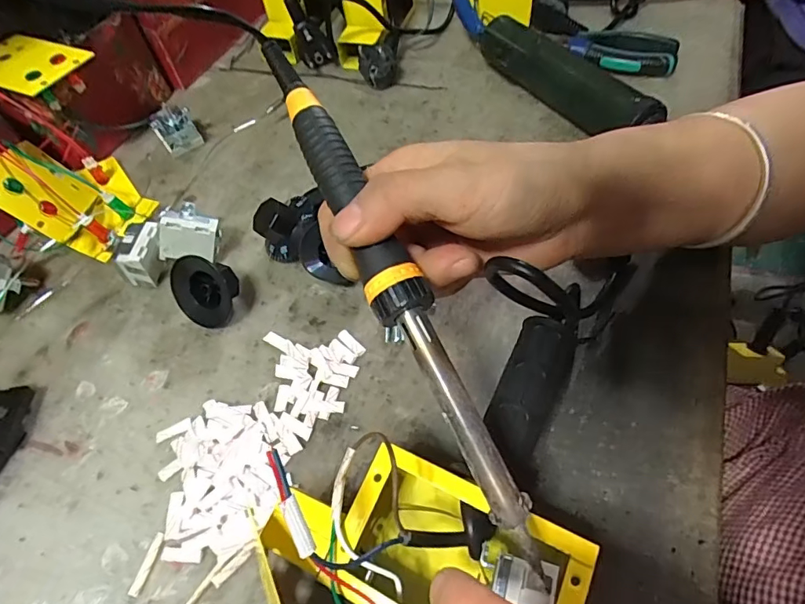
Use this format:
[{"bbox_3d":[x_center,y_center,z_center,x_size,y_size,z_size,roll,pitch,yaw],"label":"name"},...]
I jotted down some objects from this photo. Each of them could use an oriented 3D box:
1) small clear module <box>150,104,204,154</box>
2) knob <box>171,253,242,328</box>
[{"bbox_3d":[-0.199,-0.151,0.430,0.032,0.031,0.030,-32,58,-16],"label":"small clear module"},{"bbox_3d":[-0.127,-0.008,0.323,0.046,0.043,0.025,44,34,2],"label":"knob"}]

